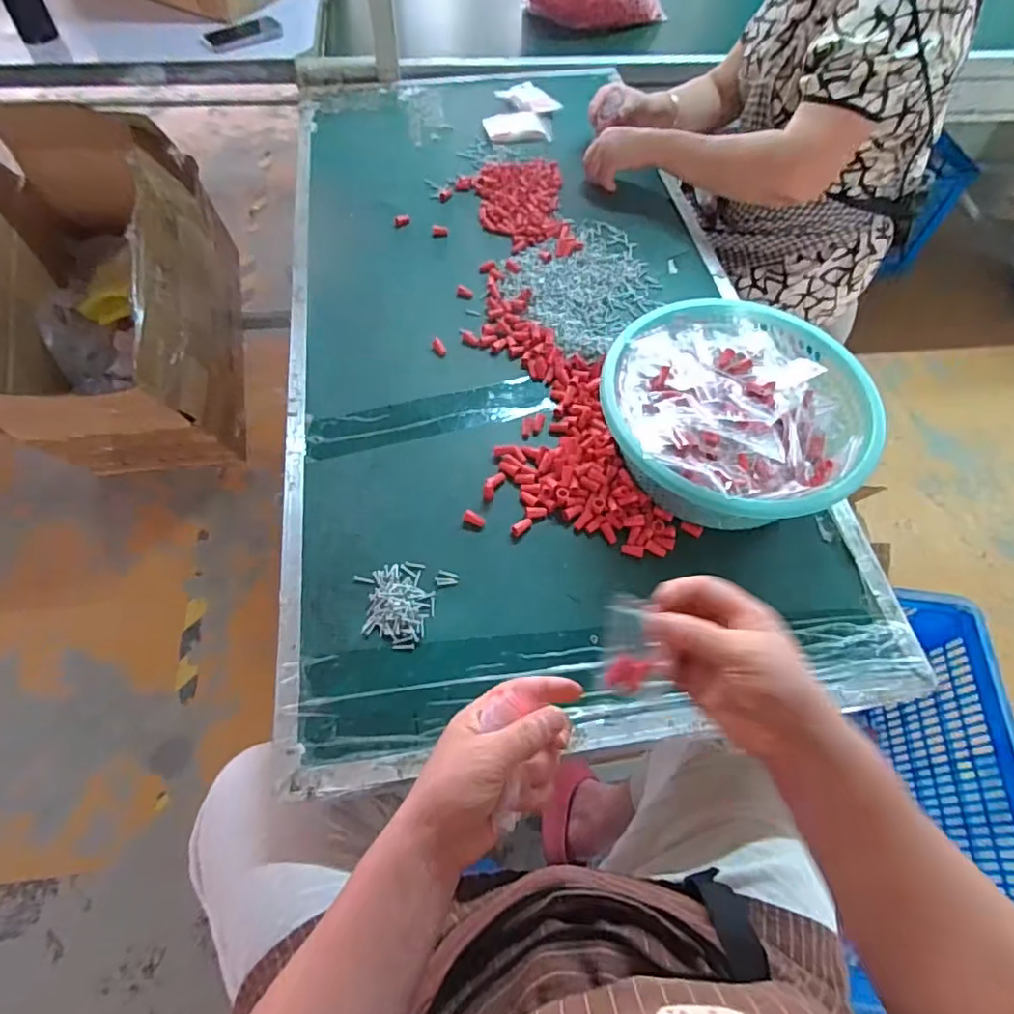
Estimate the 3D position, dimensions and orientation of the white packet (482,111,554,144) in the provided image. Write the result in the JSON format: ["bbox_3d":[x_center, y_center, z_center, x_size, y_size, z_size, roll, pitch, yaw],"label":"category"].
[{"bbox_3d":[0.019,-0.654,1.017,0.117,0.013,0.089,0,59,-2],"label":"white packet"}]

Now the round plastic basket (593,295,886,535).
[{"bbox_3d":[0.233,-0.099,0.631,0.266,0.104,0.273,1,59,-2],"label":"round plastic basket"}]

